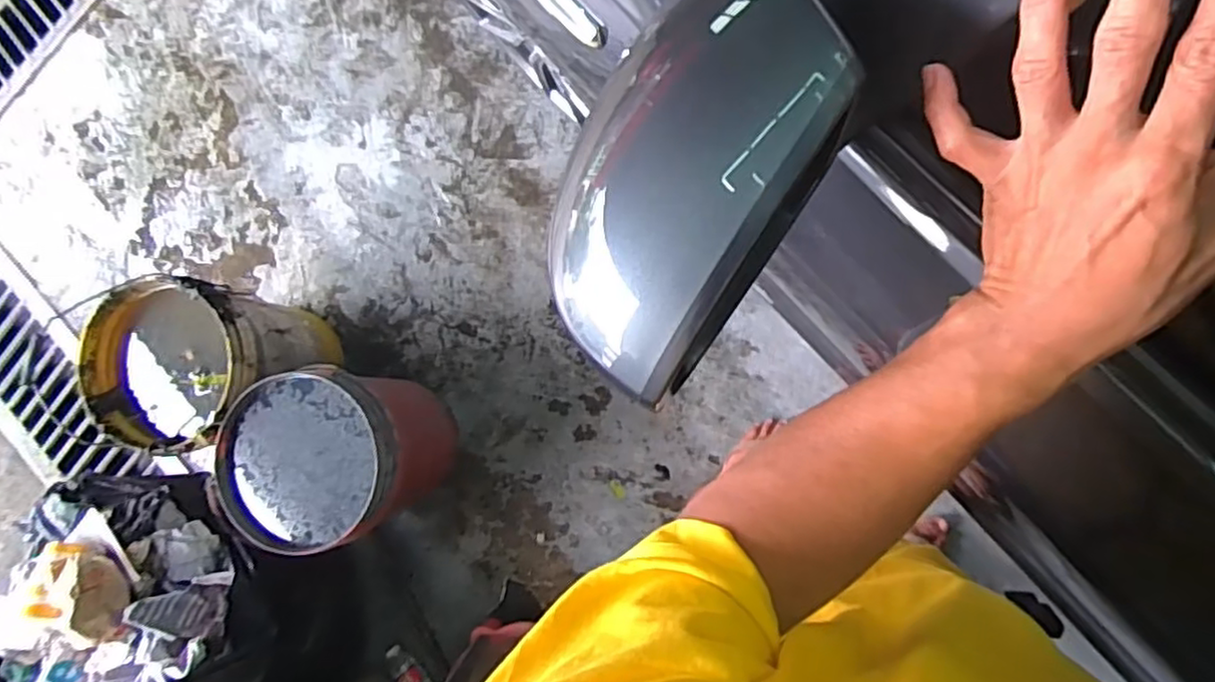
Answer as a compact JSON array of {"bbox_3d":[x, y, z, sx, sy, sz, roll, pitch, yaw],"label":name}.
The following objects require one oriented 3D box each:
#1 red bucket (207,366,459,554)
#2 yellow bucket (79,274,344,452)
[{"bbox_3d":[-0.505,0.209,1.334,0.335,0.357,0.310,2,89,10],"label":"red bucket"},{"bbox_3d":[-0.773,0.042,1.367,0.356,0.332,0.307,-13,86,10],"label":"yellow bucket"}]

